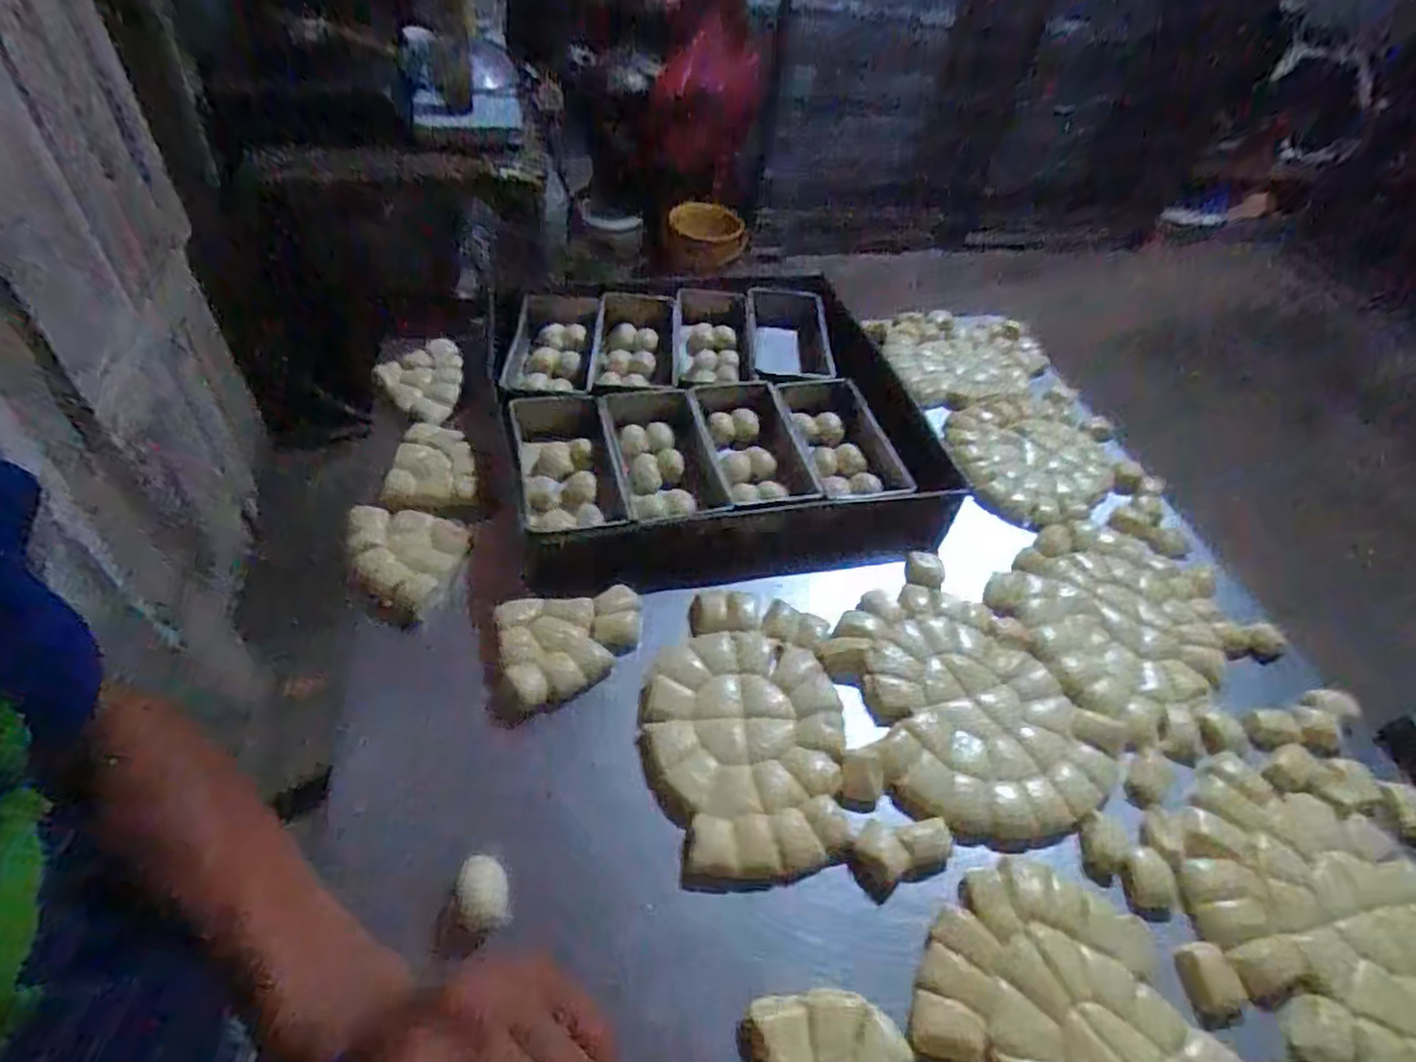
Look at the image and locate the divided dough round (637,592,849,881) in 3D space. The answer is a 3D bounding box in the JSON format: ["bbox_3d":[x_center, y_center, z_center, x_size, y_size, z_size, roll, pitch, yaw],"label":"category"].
[{"bbox_3d":[0.029,0.157,0.614,0.159,0.018,0.241,7,47,-3],"label":"divided dough round"}]

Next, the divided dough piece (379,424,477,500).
[{"bbox_3d":[-0.284,-0.072,0.779,0.096,0.033,0.087,8,47,-2],"label":"divided dough piece"}]

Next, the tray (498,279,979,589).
[{"bbox_3d":[0.020,-0.145,0.844,0.482,0.080,0.445,-5,49,-14],"label":"tray"}]

